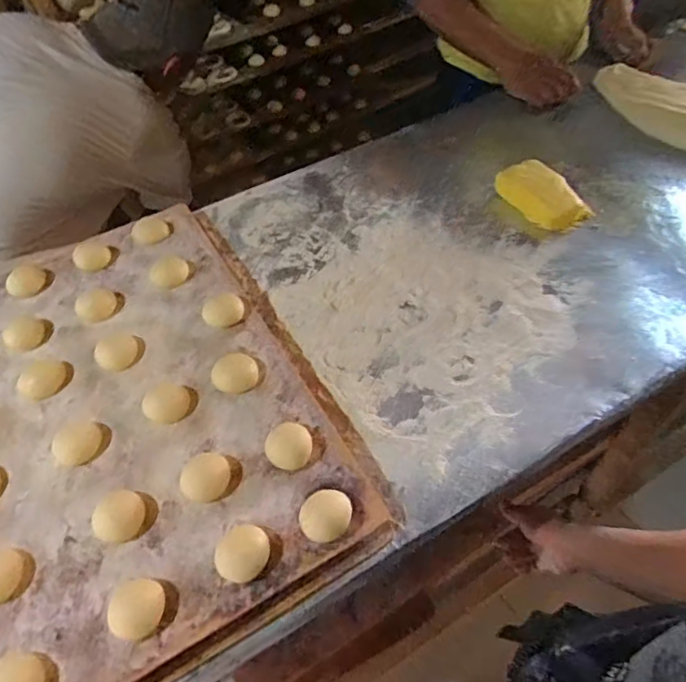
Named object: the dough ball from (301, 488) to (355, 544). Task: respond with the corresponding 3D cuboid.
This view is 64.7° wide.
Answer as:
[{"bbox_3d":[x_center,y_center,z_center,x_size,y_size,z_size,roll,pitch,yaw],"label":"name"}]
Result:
[{"bbox_3d":[-0.017,0.175,0.543,0.048,0.021,0.052,-2,53,3],"label":"dough ball"}]

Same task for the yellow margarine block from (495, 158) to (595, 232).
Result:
[{"bbox_3d":[0.309,-0.233,0.848,0.087,0.039,0.149,-28,56,-15],"label":"yellow margarine block"}]

